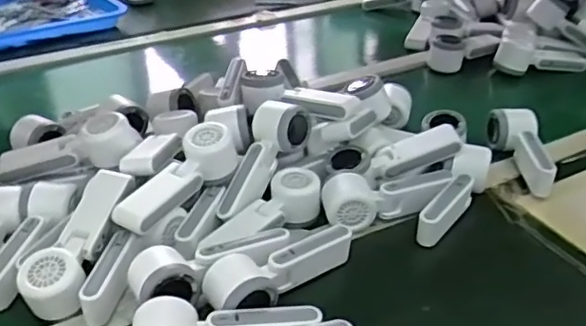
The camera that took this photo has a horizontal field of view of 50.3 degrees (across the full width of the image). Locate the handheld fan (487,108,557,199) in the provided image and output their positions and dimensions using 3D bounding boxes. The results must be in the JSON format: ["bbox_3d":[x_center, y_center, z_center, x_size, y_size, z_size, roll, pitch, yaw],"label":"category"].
[{"bbox_3d":[0.298,-0.016,0.819,0.057,0.045,0.155,2,35,2],"label":"handheld fan"}]

